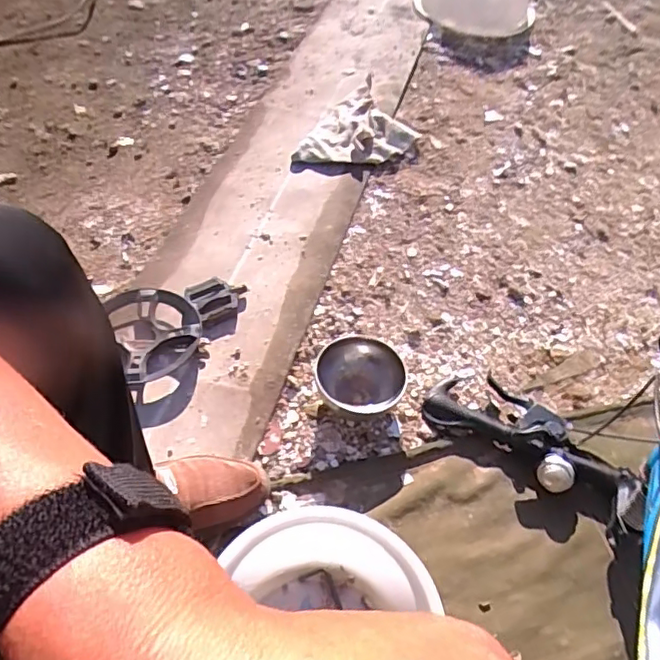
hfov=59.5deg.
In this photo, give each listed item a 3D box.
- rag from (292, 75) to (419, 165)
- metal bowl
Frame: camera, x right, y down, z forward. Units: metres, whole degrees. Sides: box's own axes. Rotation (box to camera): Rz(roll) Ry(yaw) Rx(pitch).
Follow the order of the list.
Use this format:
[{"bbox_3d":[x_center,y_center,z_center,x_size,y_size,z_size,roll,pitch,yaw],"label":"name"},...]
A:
[{"bbox_3d":[0.047,-0.390,1.171,0.247,0.063,0.189,-37,64,-27],"label":"rag"},{"bbox_3d":[0.042,0.067,0.829,0.122,0.072,0.110,2,53,-3],"label":"metal bowl"}]

